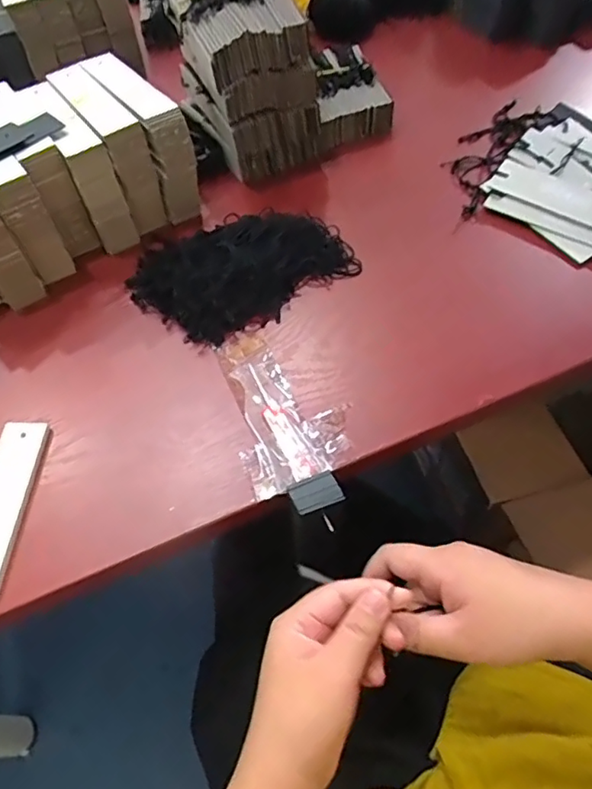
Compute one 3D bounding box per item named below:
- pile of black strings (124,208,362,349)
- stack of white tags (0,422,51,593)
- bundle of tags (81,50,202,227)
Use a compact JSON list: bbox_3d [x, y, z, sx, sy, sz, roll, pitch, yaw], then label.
[{"bbox_3d":[-0.050,-0.124,0.483,0.188,0.043,0.136,-28,59,-13],"label":"pile of black strings"},{"bbox_3d":[-0.204,0.076,0.382,0.034,0.013,0.126,-1,56,4],"label":"stack of white tags"},{"bbox_3d":[-0.143,-0.244,0.534,0.039,0.109,0.136,-33,59,-15],"label":"bundle of tags"}]

